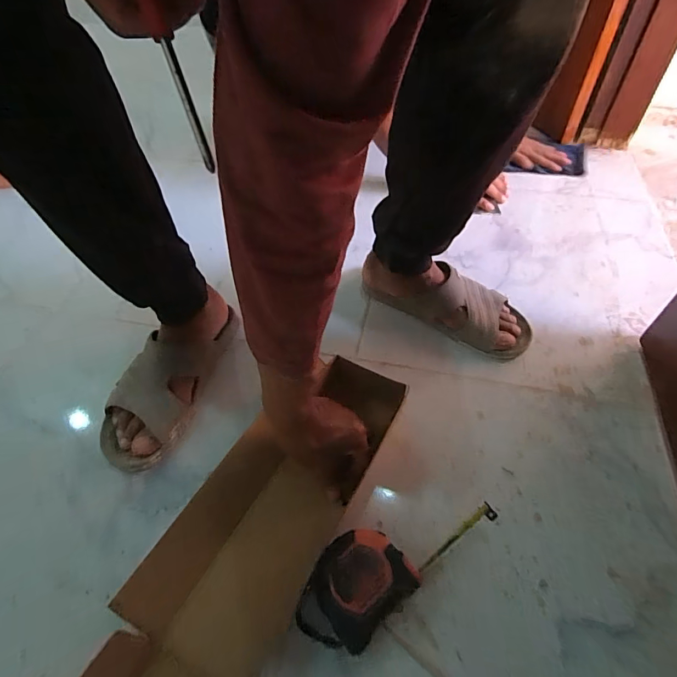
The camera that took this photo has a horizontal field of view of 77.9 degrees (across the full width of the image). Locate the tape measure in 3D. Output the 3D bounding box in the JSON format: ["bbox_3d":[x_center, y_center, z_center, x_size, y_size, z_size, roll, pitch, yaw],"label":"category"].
[{"bbox_3d":[0.049,0.218,0.417,0.197,0.060,0.079,-34,55,-21],"label":"tape measure"}]

